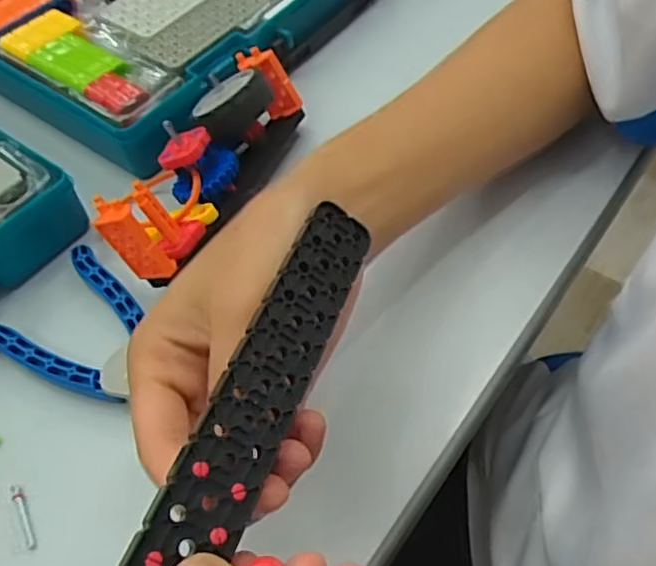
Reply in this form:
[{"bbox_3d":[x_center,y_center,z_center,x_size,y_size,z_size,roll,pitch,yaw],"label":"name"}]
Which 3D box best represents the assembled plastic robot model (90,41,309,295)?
[{"bbox_3d":[-0.067,-0.068,0.357,0.050,0.051,0.155,20,58,16],"label":"assembled plastic robot model"}]

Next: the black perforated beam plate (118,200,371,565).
[{"bbox_3d":[-0.020,0.032,0.198,0.024,0.004,0.148,36,53,-13],"label":"black perforated beam plate"}]

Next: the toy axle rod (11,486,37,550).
[{"bbox_3d":[-0.133,0.101,0.283,0.004,0.004,0.030,-27,57,-15],"label":"toy axle rod"}]

